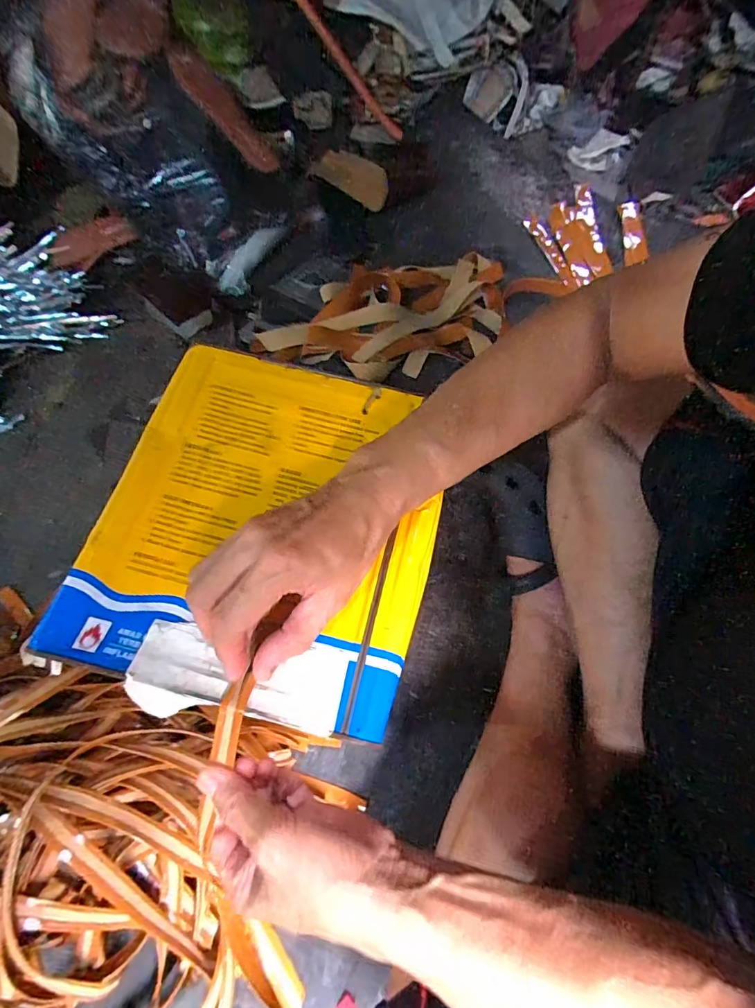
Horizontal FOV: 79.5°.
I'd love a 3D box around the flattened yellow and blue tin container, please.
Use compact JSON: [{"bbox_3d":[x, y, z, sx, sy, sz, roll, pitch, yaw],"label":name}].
[{"bbox_3d":[-0.075,0.010,0.322,0.226,0.033,0.251,12,62,3],"label":"flattened yellow and blue tin container"}]

